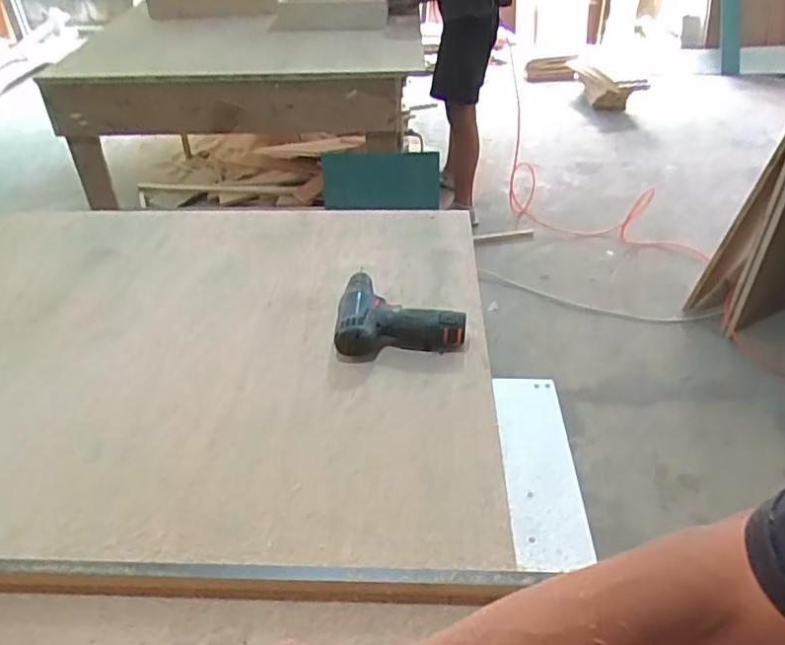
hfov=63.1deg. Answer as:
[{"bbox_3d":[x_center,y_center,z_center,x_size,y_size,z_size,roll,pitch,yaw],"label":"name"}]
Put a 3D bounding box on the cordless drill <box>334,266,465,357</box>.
[{"bbox_3d":[0.008,-0.015,0.951,0.186,0.053,0.144,0,38,-2],"label":"cordless drill"}]

